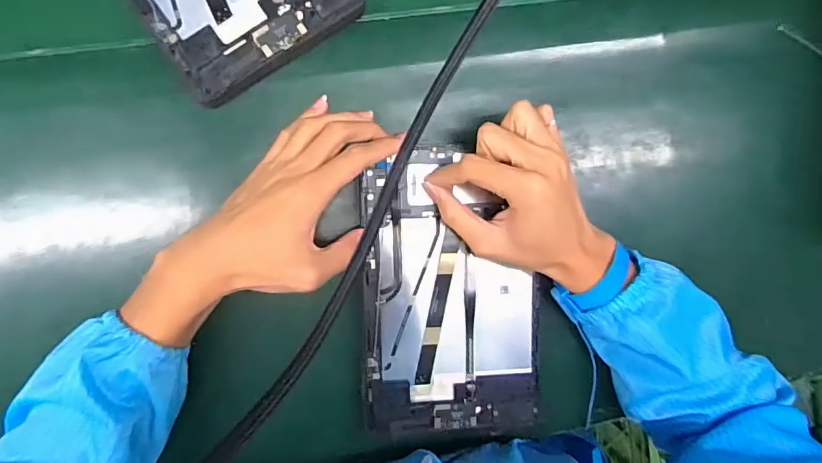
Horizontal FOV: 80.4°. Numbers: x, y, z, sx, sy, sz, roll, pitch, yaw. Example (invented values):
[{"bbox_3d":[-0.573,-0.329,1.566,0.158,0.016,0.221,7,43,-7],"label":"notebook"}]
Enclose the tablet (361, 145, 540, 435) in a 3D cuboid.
[{"bbox_3d":[0.035,0.053,0.410,0.148,0.014,0.236,-1,96,-5],"label":"tablet"}]

